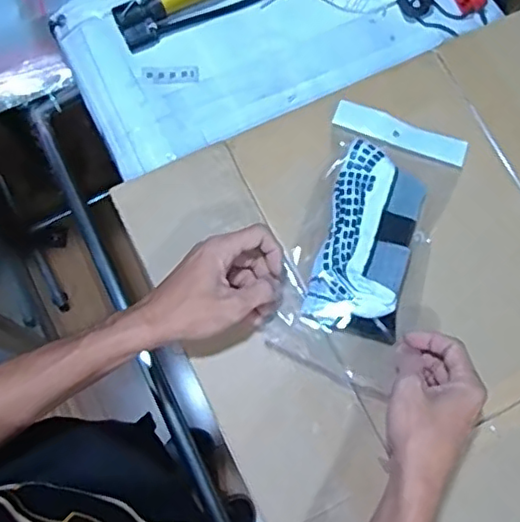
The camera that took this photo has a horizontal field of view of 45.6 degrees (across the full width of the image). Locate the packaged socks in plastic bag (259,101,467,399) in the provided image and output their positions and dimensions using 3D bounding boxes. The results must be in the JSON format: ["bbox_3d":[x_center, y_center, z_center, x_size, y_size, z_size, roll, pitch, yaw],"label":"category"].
[{"bbox_3d":[0.104,-0.023,0.599,0.126,0.035,0.265,21,74,4],"label":"packaged socks in plastic bag"}]

